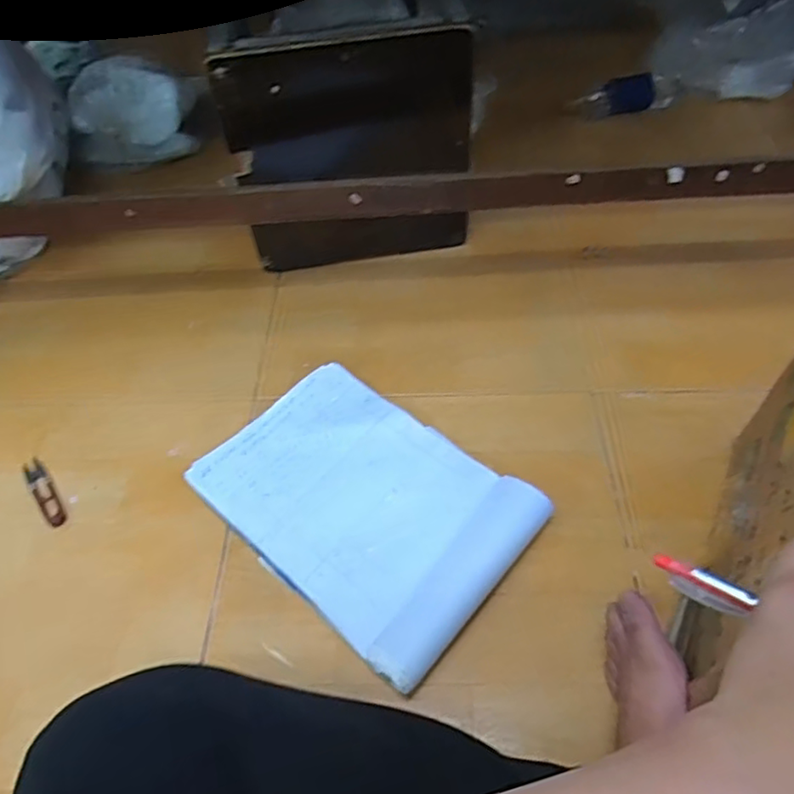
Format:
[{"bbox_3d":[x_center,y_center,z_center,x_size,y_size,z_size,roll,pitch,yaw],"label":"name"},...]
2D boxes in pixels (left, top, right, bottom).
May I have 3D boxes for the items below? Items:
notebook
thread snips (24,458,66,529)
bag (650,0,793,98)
[{"bbox_3d":[-0.040,0.102,0.639,0.325,0.033,0.219,34,61,26],"label":"notebook"},{"bbox_3d":[-0.392,0.105,0.681,0.021,0.005,0.104,-34,58,-21],"label":"thread snips"},{"bbox_3d":[0.589,-0.626,1.056,0.266,0.200,0.165,19,56,17],"label":"bag"}]

